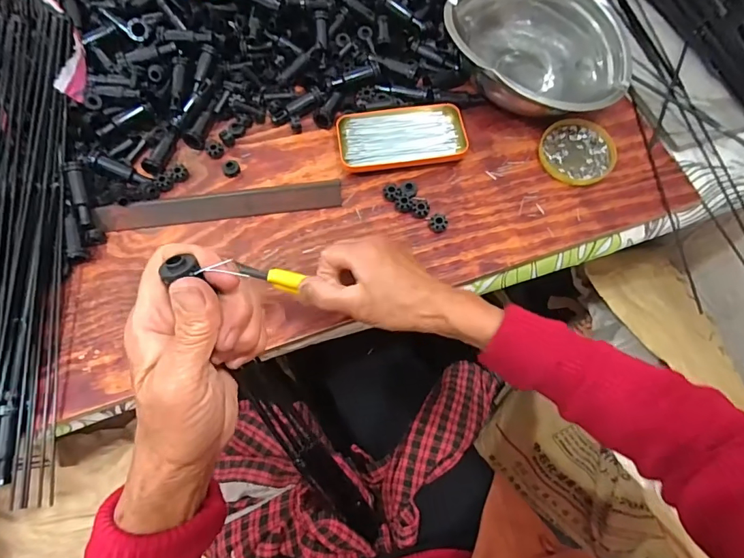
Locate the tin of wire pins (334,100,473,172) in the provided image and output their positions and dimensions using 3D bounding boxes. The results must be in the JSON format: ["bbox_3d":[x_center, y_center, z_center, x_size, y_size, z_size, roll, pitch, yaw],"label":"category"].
[{"bbox_3d":[0.034,-0.168,0.517,0.143,0.014,0.078,-8,71,-6],"label":"tin of wire pins"}]

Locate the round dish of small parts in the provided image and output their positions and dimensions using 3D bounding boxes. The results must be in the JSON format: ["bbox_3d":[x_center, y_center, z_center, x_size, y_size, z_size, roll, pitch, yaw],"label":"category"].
[{"bbox_3d":[0.240,-0.150,0.520,0.082,0.009,0.089,1,70,-2],"label":"round dish of small parts"}]

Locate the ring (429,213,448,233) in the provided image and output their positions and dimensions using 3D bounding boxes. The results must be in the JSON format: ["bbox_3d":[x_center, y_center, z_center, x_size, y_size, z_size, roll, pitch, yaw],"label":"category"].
[{"bbox_3d":[0.072,-0.060,0.482,0.019,0.013,0.020,1,70,-2],"label":"ring"}]

